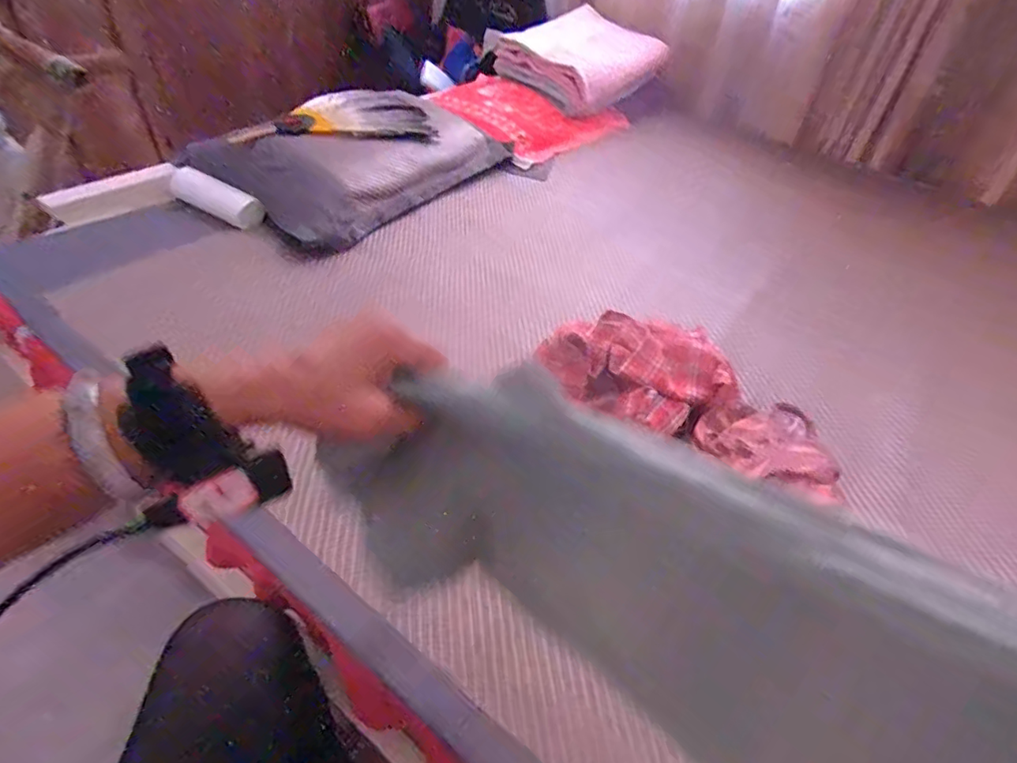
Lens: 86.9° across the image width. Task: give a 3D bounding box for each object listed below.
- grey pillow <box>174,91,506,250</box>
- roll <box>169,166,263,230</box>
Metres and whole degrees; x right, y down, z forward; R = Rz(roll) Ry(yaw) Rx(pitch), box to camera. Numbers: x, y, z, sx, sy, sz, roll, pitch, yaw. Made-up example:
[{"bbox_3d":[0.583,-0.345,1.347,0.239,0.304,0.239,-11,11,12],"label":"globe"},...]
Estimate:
[{"bbox_3d":[-0.276,-0.462,1.112,0.603,0.068,0.267,-44,102,-34],"label":"grey pillow"},{"bbox_3d":[-0.533,-0.337,0.991,0.165,0.061,0.060,23,40,-19],"label":"roll"}]

